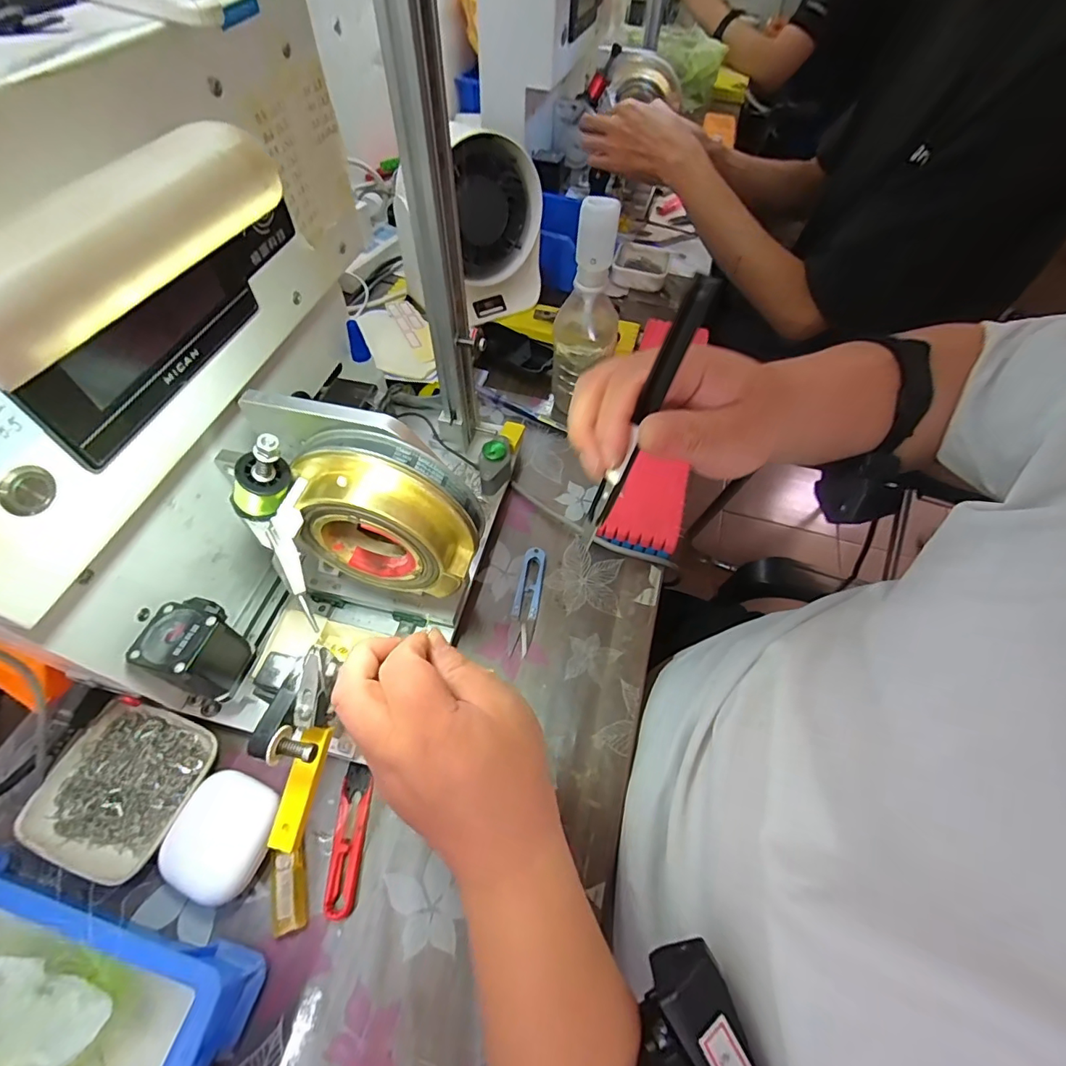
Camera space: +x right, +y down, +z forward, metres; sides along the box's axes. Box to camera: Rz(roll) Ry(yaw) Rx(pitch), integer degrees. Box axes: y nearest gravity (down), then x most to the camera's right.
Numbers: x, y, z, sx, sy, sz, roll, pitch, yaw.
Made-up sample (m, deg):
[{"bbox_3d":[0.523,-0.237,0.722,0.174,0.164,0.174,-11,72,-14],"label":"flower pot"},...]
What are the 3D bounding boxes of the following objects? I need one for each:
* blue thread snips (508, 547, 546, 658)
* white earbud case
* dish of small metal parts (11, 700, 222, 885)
[{"bbox_3d":[-0.005,0.059,0.443,0.022,0.010,0.100,11,56,5],"label":"blue thread snips"},{"bbox_3d":[-0.202,0.197,0.327,0.063,0.021,0.066,17,57,9],"label":"white earbud case"},{"bbox_3d":[-0.281,0.173,0.343,0.096,0.017,0.096,15,56,7],"label":"dish of small metal parts"}]

